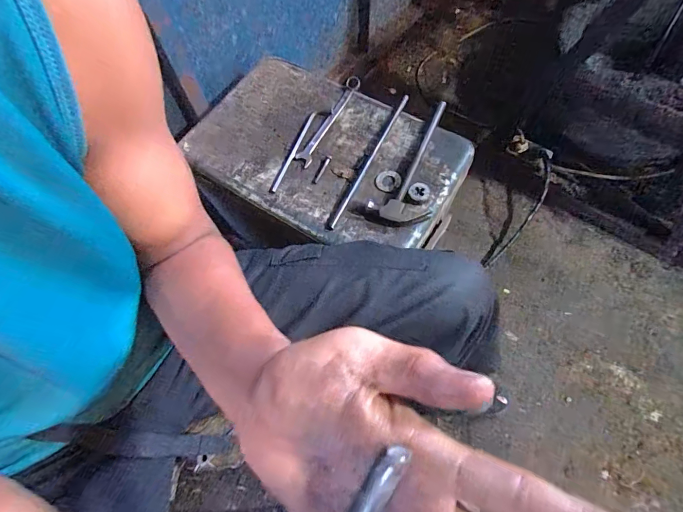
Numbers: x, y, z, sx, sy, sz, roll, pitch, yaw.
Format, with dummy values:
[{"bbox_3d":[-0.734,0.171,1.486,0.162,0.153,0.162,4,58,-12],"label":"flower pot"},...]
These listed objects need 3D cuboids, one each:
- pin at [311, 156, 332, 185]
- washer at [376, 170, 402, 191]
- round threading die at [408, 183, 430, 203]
[{"bbox_3d":[-0.036,-0.157,0.679,0.011,0.004,0.066,24,70,11],"label":"pin"},{"bbox_3d":[0.083,-0.132,0.654,0.042,0.005,0.039,0,66,1],"label":"washer"},{"bbox_3d":[0.133,-0.108,0.629,0.035,0.008,0.033,0,66,1],"label":"round threading die"}]

